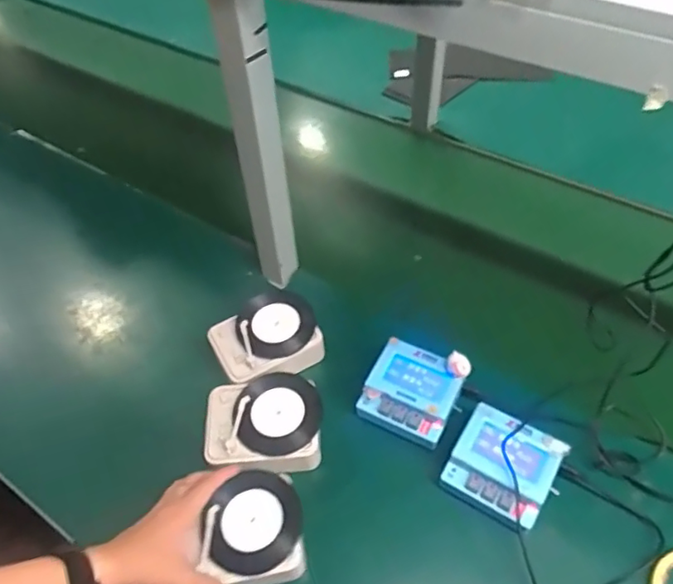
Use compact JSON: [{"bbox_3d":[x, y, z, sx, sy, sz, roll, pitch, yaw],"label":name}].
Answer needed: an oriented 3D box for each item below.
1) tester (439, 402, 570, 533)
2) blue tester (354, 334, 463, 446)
[{"bbox_3d":[0.179,0.186,0.606,0.100,0.032,0.097,26,56,23],"label":"tester"},{"bbox_3d":[0.089,0.116,0.670,0.100,0.035,0.099,22,55,20],"label":"blue tester"}]

